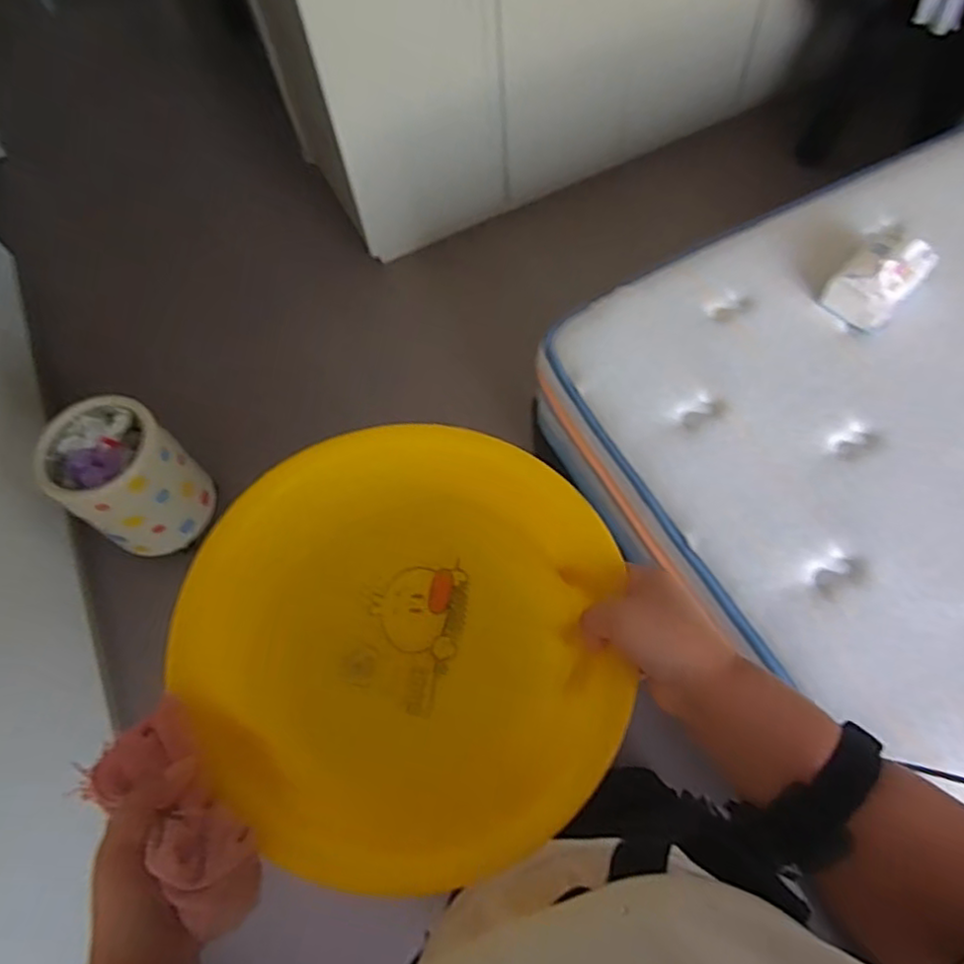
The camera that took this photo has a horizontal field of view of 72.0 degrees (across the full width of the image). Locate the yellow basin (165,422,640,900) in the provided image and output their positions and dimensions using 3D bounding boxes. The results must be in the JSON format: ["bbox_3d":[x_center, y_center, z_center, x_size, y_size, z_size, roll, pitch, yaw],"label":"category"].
[{"bbox_3d":[-0.047,0.101,0.456,0.266,0.093,0.265,-1,63,1],"label":"yellow basin"}]

